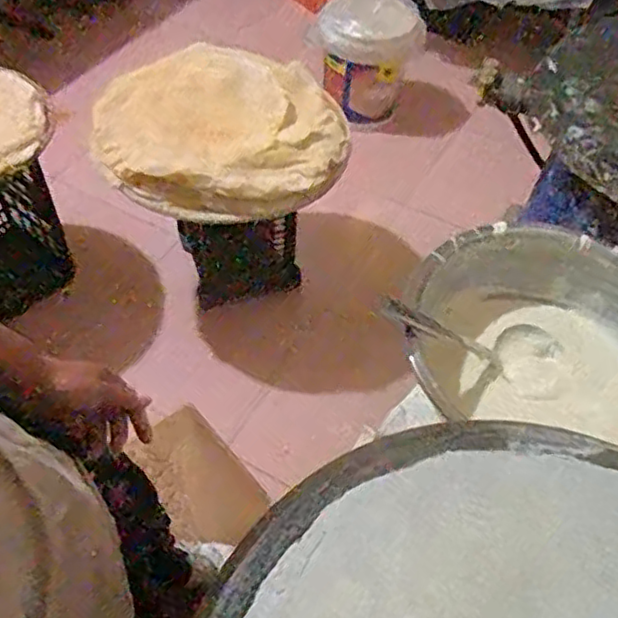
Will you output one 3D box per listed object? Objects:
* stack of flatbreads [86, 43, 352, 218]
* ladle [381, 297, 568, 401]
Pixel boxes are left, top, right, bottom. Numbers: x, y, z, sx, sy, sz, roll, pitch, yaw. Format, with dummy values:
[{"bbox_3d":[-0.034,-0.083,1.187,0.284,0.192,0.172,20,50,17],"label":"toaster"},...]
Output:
[{"bbox_3d":[-0.193,-0.398,1.484,0.549,0.120,0.492,-3,62,-10],"label":"stack of flatbreads"},{"bbox_3d":[0.238,0.039,0.942,0.337,0.057,0.119,20,43,-26],"label":"ladle"}]

